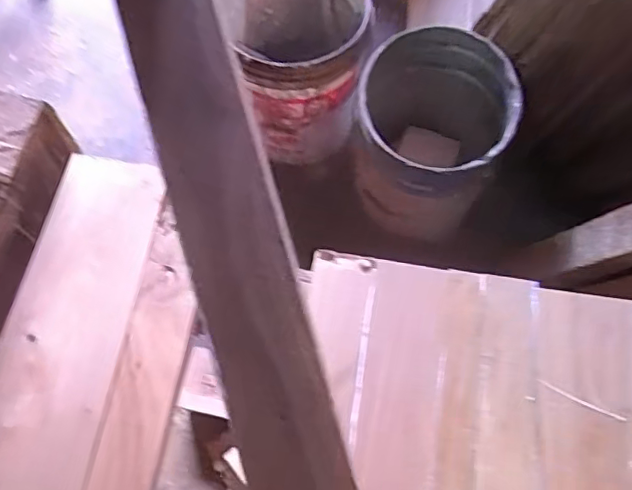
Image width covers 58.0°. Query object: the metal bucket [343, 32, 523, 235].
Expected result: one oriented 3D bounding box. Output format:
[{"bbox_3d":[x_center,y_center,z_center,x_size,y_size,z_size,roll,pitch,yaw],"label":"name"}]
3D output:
[{"bbox_3d":[0.218,-0.227,1.182,0.296,0.351,0.321,0,69,1],"label":"metal bucket"}]

